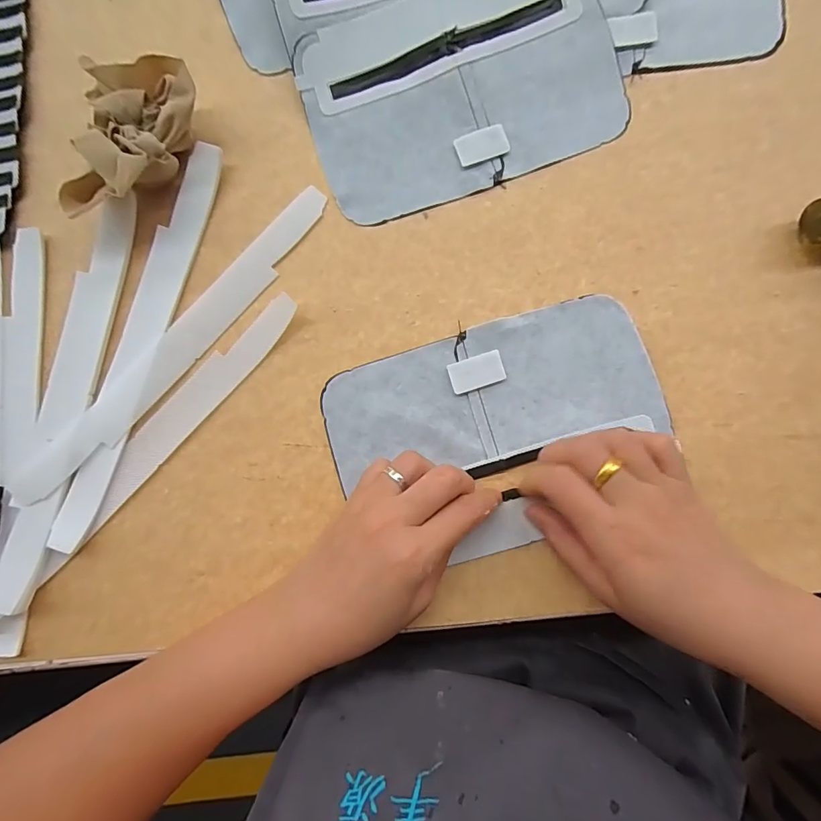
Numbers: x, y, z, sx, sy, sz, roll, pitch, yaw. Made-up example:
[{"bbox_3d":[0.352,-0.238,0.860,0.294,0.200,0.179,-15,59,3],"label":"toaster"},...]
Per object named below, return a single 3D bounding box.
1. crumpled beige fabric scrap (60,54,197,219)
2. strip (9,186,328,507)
[{"bbox_3d":[-0.176,-0.164,0.262,0.072,0.040,0.105,22,89,3],"label":"crumpled beige fabric scrap"},{"bbox_3d":[-0.146,-0.039,0.272,0.028,0.007,0.258,43,87,0],"label":"strip"}]

